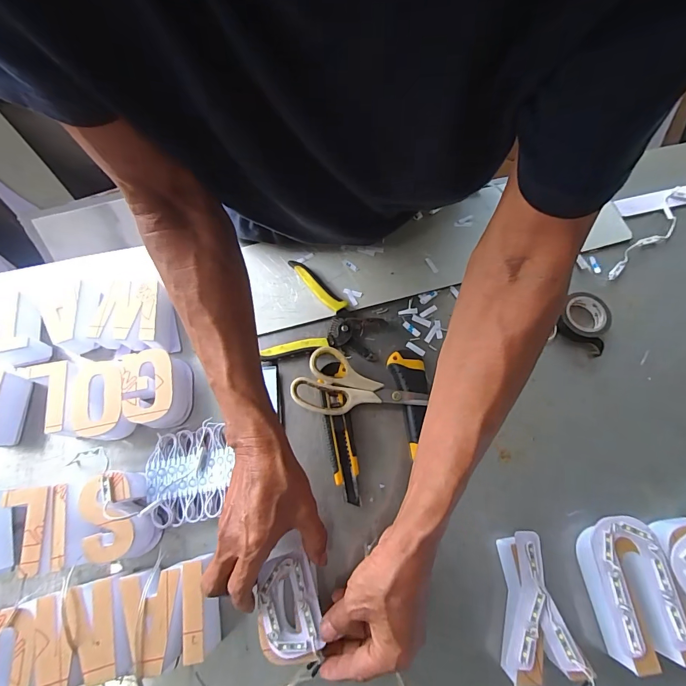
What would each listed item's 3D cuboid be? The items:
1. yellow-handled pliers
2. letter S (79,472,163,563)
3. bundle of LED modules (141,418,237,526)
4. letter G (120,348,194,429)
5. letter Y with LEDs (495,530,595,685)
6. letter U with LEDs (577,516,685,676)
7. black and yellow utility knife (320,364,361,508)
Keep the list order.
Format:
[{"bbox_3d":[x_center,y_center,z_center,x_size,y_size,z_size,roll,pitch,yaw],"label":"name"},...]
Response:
[{"bbox_3d":[-0.019,-0.027,0.498,0.140,0.013,0.137,15,72,7],"label":"yellow-handled pliers"},{"bbox_3d":[-0.236,0.180,0.406,0.063,0.044,0.088,-16,71,-4],"label":"letter S"},{"bbox_3d":[-0.172,0.146,0.429,0.092,0.024,0.099,-11,71,-2],"label":"bundle of LED modules"},{"bbox_3d":[-0.219,0.053,0.451,0.063,0.039,0.085,-12,71,-2],"label":"letter G"},{"bbox_3d":[0.175,0.246,0.368,0.066,0.053,0.119,-6,70,0],"label":"letter Y with LEDs"},{"bbox_3d":[0.276,0.232,0.369,0.073,0.042,0.123,-8,70,-1],"label":"letter U with LEDs"},{"bbox_3d":[-0.005,0.101,0.442,0.032,0.022,0.156,-8,70,-1],"label":"black and yellow utility knife"}]

